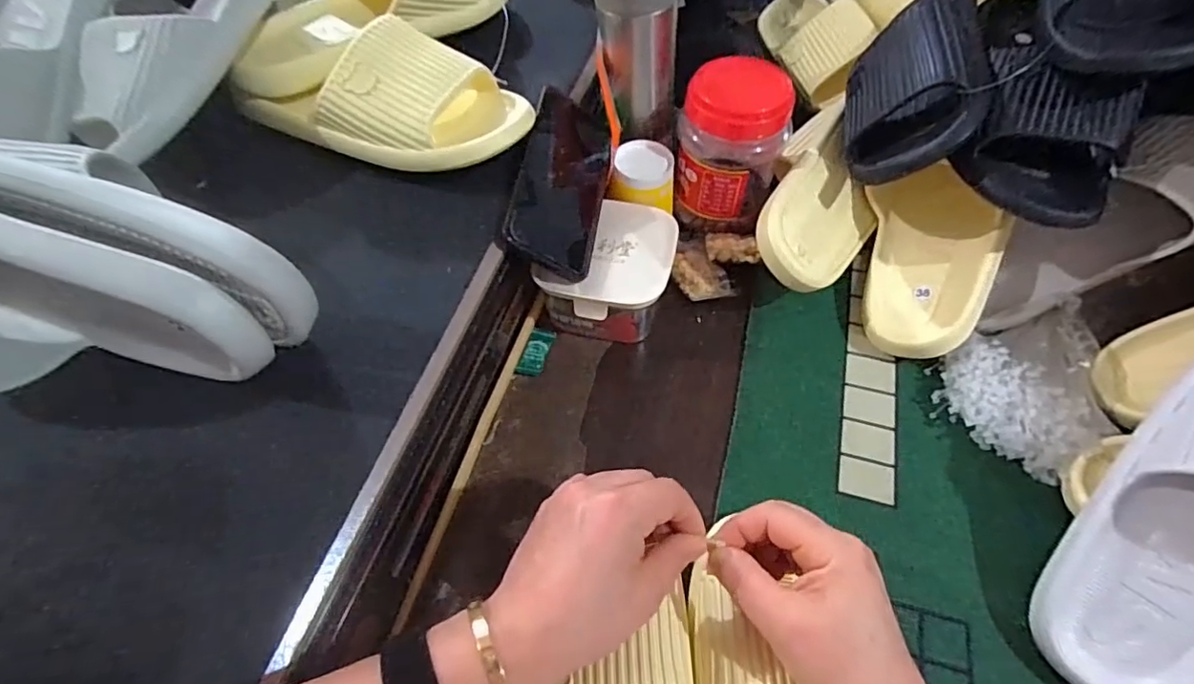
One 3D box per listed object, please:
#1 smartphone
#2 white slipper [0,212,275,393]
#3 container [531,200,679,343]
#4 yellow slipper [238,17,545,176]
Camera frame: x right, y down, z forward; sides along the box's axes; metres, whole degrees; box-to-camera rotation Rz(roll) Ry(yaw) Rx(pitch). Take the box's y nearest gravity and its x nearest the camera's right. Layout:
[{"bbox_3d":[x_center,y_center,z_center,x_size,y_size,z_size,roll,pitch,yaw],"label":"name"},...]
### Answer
[{"bbox_3d":[-0.024,-0.135,0.461,0.076,0.016,0.181,24,57,-28],"label":"smartphone"},{"bbox_3d":[-0.318,-0.016,0.308,0.247,0.107,0.073,13,59,8],"label":"white slipper"},{"bbox_3d":[0.011,-0.057,0.484,0.101,0.064,0.107,9,58,6],"label":"container"},{"bbox_3d":[-0.171,-0.190,0.432,0.235,0.058,0.098,7,58,5],"label":"yellow slipper"}]

